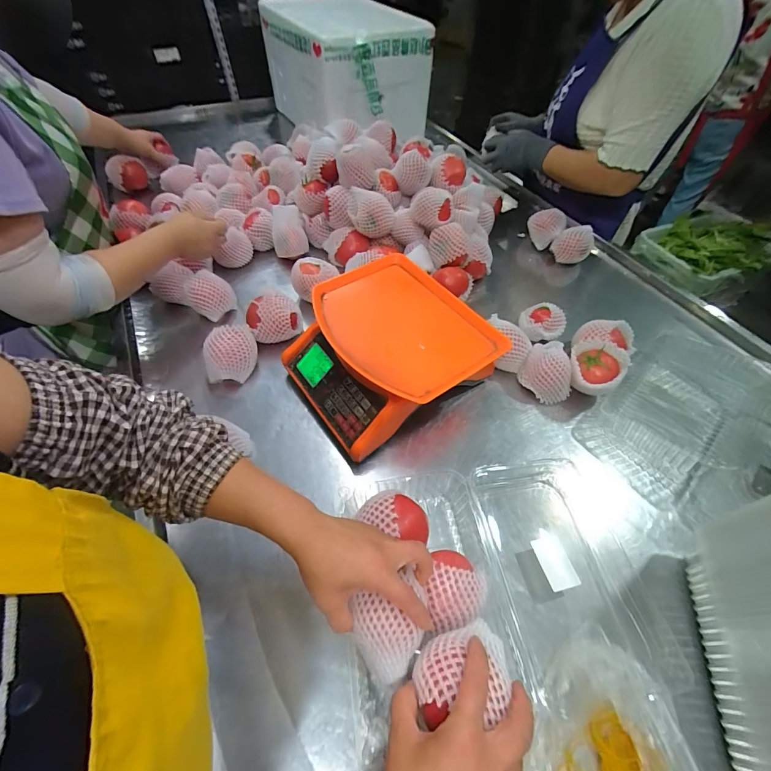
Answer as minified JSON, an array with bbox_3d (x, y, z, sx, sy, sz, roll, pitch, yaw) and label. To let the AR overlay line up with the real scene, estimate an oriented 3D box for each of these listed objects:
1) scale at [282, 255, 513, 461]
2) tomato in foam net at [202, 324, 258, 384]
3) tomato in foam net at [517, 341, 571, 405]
[{"bbox_3d":[0.001,-0.052,0.601,0.278,0.125,0.282,-30,60,-22],"label":"scale"},{"bbox_3d":[-0.267,-0.049,0.633,0.081,0.084,0.077,-9,53,-8],"label":"tomato in foam net"},{"bbox_3d":[0.278,-0.020,0.625,0.067,0.079,0.088,-32,59,-24],"label":"tomato in foam net"}]

